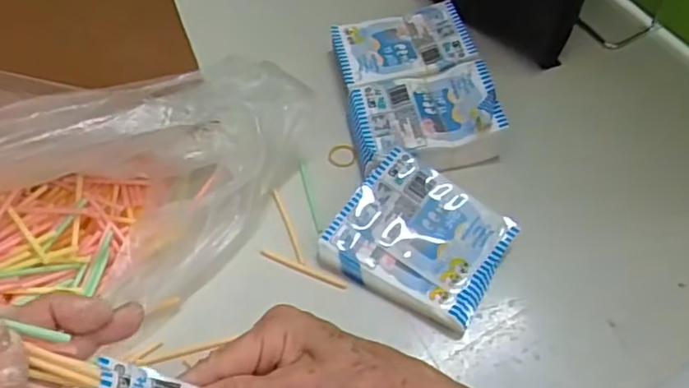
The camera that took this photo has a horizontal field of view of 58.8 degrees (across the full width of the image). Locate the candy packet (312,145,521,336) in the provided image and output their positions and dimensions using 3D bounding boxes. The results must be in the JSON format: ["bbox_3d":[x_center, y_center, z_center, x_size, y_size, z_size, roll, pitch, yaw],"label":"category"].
[{"bbox_3d":[0.051,0.029,0.417,0.110,0.023,0.095,26,64,17],"label":"candy packet"}]

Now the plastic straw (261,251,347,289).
[{"bbox_3d":[-0.028,0.051,0.418,0.064,0.004,0.004,21,62,14],"label":"plastic straw"}]

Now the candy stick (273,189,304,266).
[{"bbox_3d":[-0.040,0.022,0.434,0.005,0.004,0.064,-18,60,-8],"label":"candy stick"}]

